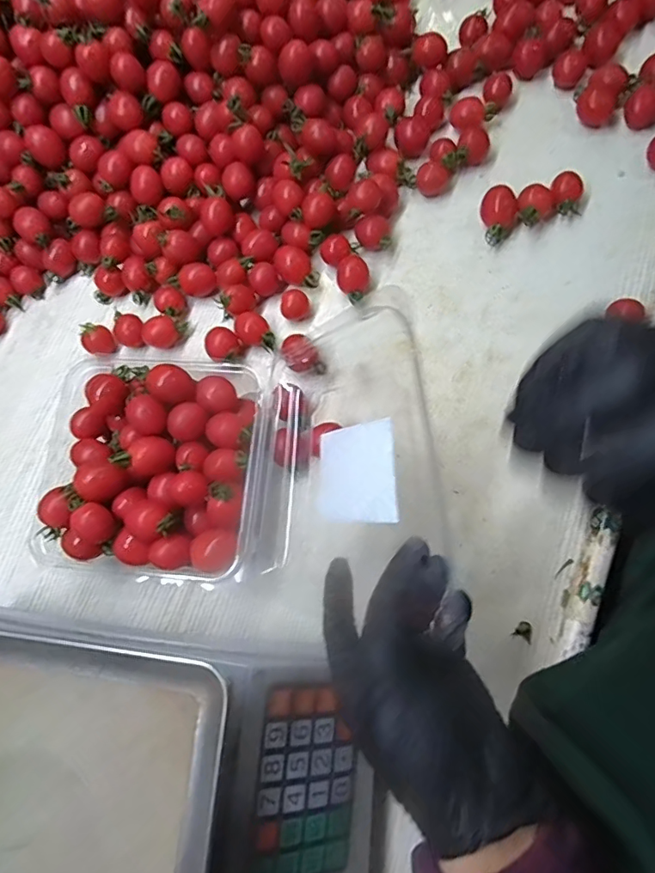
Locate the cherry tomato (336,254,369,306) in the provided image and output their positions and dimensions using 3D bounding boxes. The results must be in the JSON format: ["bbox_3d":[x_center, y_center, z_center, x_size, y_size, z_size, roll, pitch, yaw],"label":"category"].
[{"bbox_3d":[0.022,-0.137,0.433,0.028,0.023,0.034,-1,76,8],"label":"cherry tomato"}]

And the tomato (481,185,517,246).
[{"bbox_3d":[0.146,-0.190,0.429,0.030,0.026,0.041,18,79,12],"label":"tomato"}]

